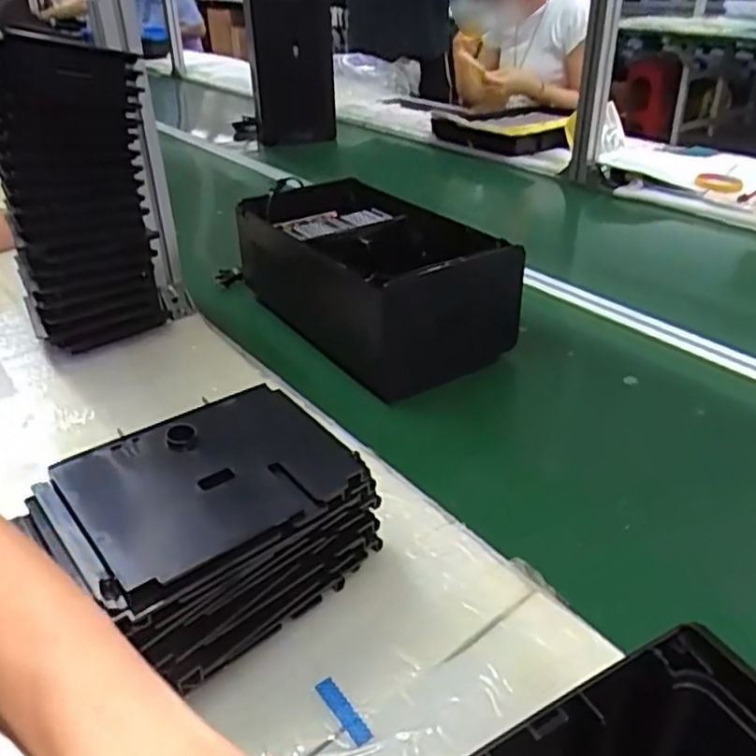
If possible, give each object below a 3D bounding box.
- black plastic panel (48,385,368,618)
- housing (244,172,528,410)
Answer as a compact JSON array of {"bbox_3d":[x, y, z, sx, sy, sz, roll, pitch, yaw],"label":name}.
[{"bbox_3d":[-0.107,0.062,0.447,0.161,0.010,0.127,-25,46,-32],"label":"black plastic panel"},{"bbox_3d":[-0.017,-0.136,0.867,0.178,0.135,0.369,-24,39,-30],"label":"housing"}]

